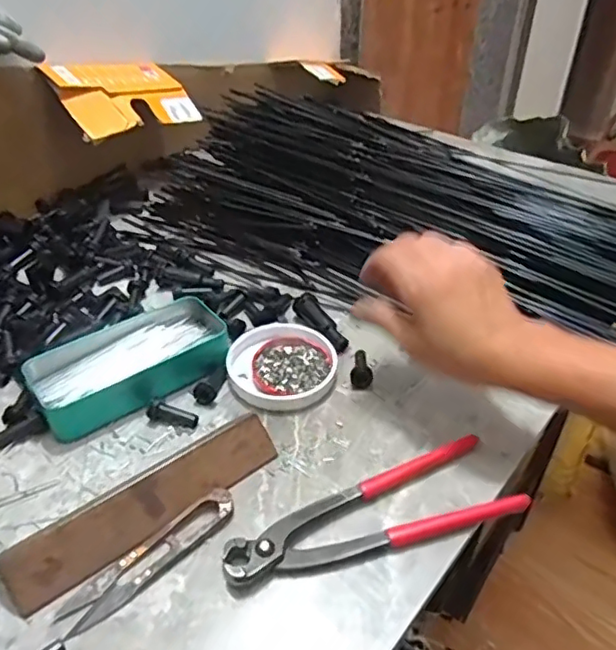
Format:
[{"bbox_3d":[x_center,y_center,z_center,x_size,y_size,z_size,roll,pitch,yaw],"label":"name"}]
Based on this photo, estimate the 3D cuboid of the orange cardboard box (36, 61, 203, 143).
[{"bbox_3d":[-0.214,-0.269,0.688,0.110,0.022,0.154,47,44,12],"label":"orange cardboard box"}]

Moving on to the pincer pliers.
[{"bbox_3d":[0.041,0.121,0.377,0.190,0.017,0.059,-14,41,-16],"label":"pincer pliers"}]

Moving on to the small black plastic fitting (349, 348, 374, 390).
[{"bbox_3d":[0.044,0.036,0.487,0.018,0.010,0.037,4,40,5],"label":"small black plastic fitting"}]

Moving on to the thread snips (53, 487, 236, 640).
[{"bbox_3d":[-0.095,0.140,0.360,0.025,0.006,0.117,32,49,33],"label":"thread snips"}]

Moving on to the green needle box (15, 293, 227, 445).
[{"bbox_3d":[-0.139,0.027,0.472,0.151,0.029,0.075,-25,45,-27],"label":"green needle box"}]

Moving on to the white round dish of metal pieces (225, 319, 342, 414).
[{"bbox_3d":[-0.021,0.033,0.492,0.088,0.014,0.087,0,39,0],"label":"white round dish of metal pieces"}]

